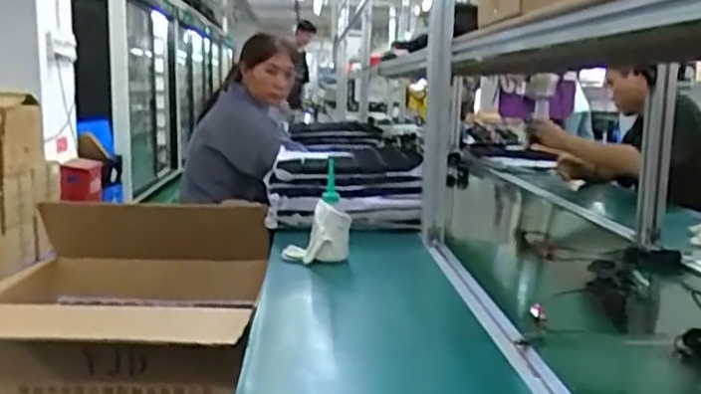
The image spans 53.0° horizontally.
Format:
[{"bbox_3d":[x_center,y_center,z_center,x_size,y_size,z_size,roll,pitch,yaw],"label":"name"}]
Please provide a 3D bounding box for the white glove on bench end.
[{"bbox_3d":[-0.061,0.068,1.240,0.115,0.107,0.073,5,7,1],"label":"white glove on bench end"}]

